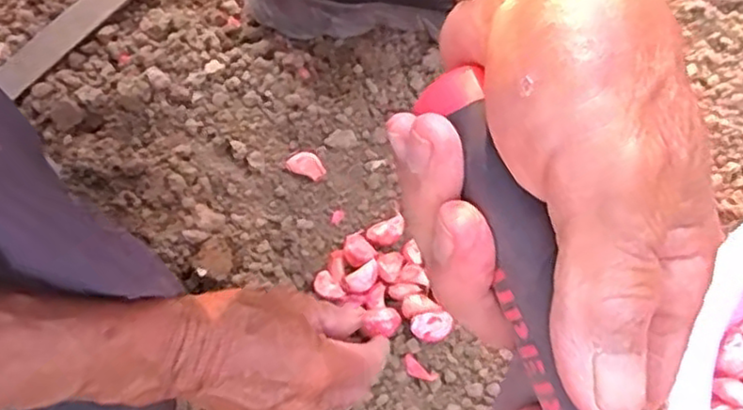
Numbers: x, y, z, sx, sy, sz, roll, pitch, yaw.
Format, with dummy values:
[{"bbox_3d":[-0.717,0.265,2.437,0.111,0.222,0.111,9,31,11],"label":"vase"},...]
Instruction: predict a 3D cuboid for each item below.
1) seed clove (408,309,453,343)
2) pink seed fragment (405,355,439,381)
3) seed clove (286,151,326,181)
[{"bbox_3d":[0.042,0.085,0.485,0.028,0.016,0.019,-11,65,-6],"label":"seed clove"},{"bbox_3d":[0.033,0.115,0.481,0.026,0.004,0.011,33,69,14],"label":"pink seed fragment"},{"bbox_3d":[-0.051,-0.030,0.539,0.032,0.015,0.017,20,66,9],"label":"seed clove"}]

